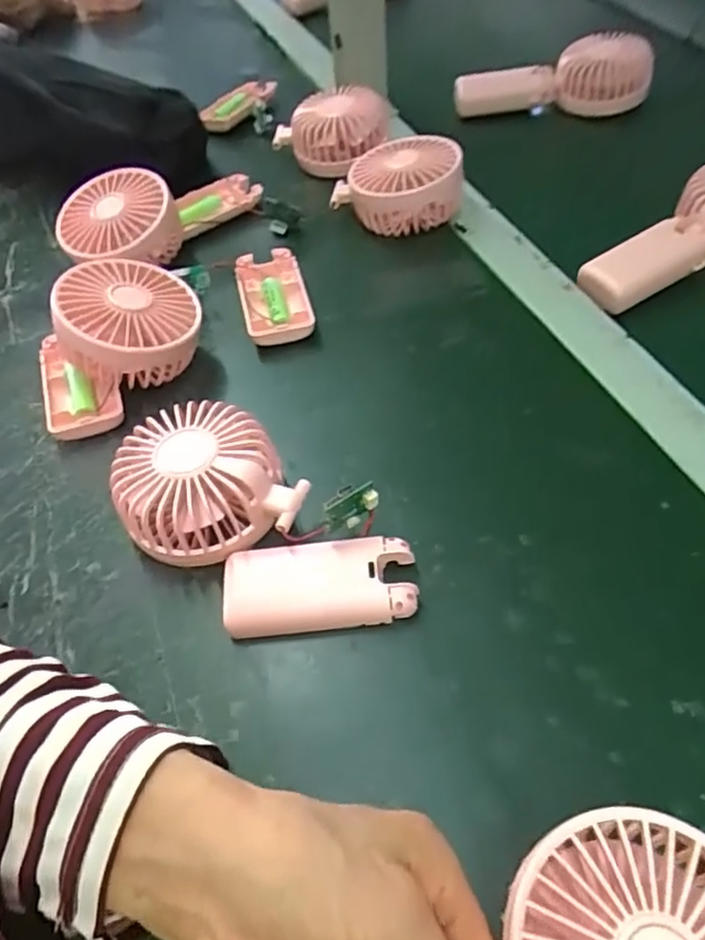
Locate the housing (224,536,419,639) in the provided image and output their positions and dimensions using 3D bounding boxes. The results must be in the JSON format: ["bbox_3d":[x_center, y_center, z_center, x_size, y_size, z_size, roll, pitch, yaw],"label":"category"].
[{"bbox_3d":[-0.017,0.058,0.324,0.094,0.018,0.043,-5,53,1],"label":"housing"}]

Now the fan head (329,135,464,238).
[{"bbox_3d":[0.037,-0.232,0.525,0.099,0.048,0.076,29,61,24],"label":"fan head"}]

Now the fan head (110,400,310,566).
[{"bbox_3d":[-0.079,0.008,0.350,0.092,0.047,0.087,-22,54,-11],"label":"fan head"}]

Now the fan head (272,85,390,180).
[{"bbox_3d":[-0.015,-0.314,0.593,0.084,0.046,0.090,-36,58,-20],"label":"fan head"}]

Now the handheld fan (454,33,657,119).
[{"bbox_3d":[0.200,-0.394,0.649,0.188,0.044,0.070,1,53,6],"label":"handheld fan"}]

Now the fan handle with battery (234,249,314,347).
[{"bbox_3d":[-0.058,-0.126,0.469,0.047,0.023,0.091,-13,53,-5],"label":"fan handle with battery"}]

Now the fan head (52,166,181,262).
[{"bbox_3d":[-0.176,-0.184,0.496,0.092,0.051,0.092,-3,68,8],"label":"fan head"}]

